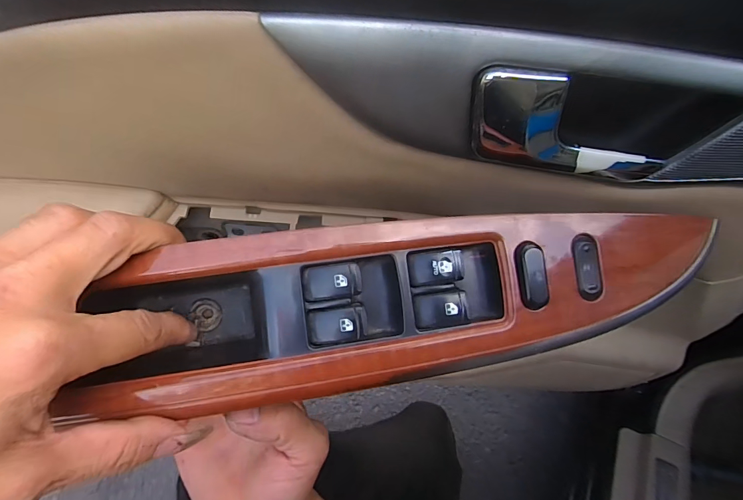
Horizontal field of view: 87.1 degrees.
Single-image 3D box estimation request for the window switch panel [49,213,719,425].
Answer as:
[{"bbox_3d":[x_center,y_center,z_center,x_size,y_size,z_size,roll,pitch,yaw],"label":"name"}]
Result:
[{"bbox_3d":[0.026,0.022,0.202,0.318,0.041,0.068,-8,60,-7],"label":"window switch panel"}]

